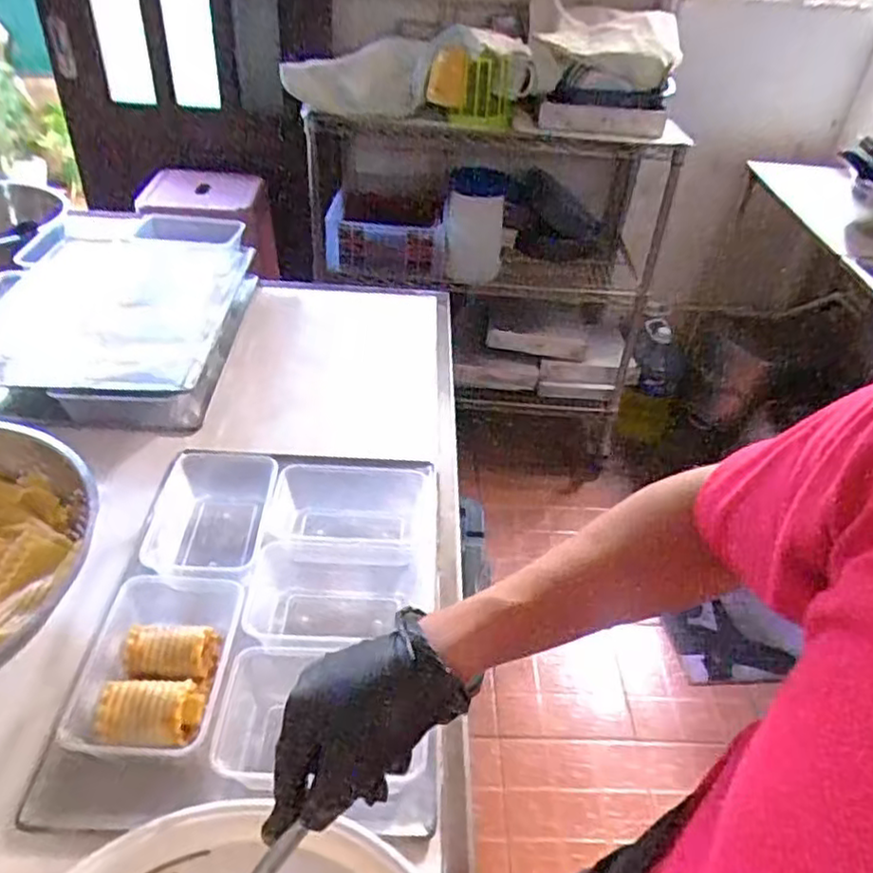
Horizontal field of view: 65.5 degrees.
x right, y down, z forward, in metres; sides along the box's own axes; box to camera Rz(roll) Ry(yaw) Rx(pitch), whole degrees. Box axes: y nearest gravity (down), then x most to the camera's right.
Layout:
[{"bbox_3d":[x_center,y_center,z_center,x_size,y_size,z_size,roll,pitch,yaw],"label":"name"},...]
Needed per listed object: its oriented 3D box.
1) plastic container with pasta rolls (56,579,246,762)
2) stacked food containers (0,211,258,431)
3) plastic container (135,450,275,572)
[{"bbox_3d":[-0.258,0.211,0.627,0.128,0.047,0.181,3,40,-3],"label":"plastic container with pasta rolls"},{"bbox_3d":[-0.503,-0.187,1.065,0.345,0.112,0.441,3,40,-3],"label":"stacked food containers"},{"bbox_3d":[-0.262,0.107,0.782,0.136,0.085,0.182,3,40,-3],"label":"plastic container"}]

